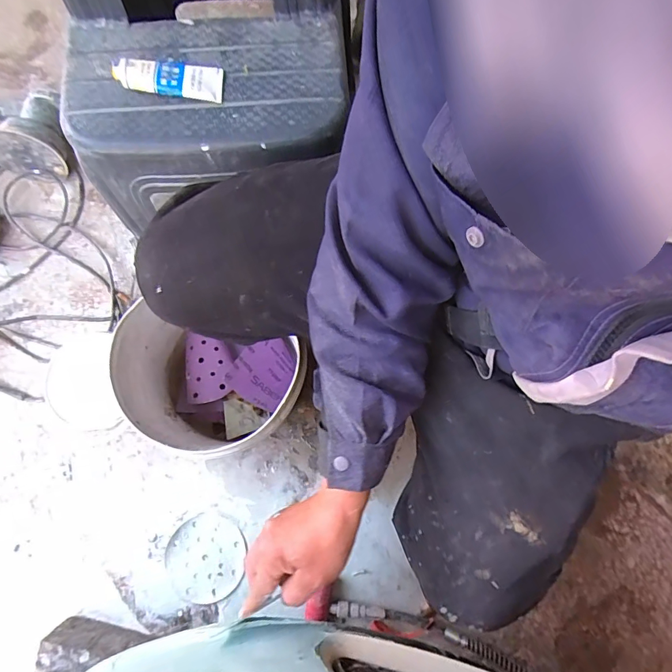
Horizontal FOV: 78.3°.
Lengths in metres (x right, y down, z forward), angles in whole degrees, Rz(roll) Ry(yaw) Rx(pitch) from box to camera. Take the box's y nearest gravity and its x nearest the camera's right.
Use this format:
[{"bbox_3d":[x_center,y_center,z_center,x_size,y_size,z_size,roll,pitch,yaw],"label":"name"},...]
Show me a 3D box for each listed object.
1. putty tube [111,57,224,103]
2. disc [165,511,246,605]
[{"bbox_3d":[-0.235,-0.358,0.568,0.150,0.029,0.057,6,77,1],"label":"putty tube"},{"bbox_3d":[-0.233,0.394,0.736,0.134,0.004,0.145,0,77,0],"label":"disc"}]

